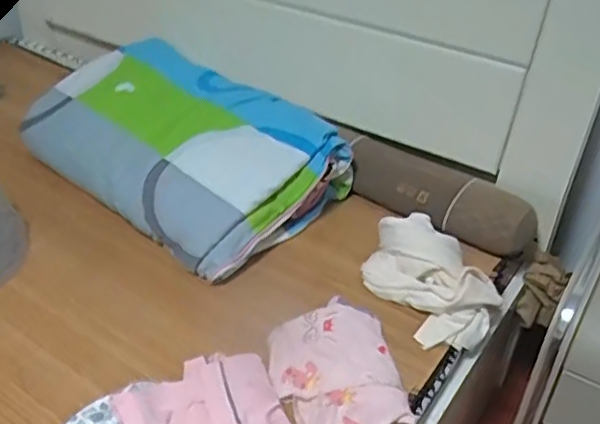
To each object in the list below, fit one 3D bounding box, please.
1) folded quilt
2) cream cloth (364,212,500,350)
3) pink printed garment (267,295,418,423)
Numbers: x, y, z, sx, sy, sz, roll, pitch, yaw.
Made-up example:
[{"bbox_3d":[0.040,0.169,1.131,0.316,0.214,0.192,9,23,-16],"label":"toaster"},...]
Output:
[{"bbox_3d":[-0.238,-0.144,1.256,0.581,0.167,0.376,30,45,35],"label":"folded quilt"},{"bbox_3d":[0.199,0.098,1.022,0.168,0.074,0.227,-27,44,-33],"label":"cream cloth"},{"bbox_3d":[0.049,0.216,0.891,0.169,0.035,0.231,-9,37,-13],"label":"pink printed garment"}]

